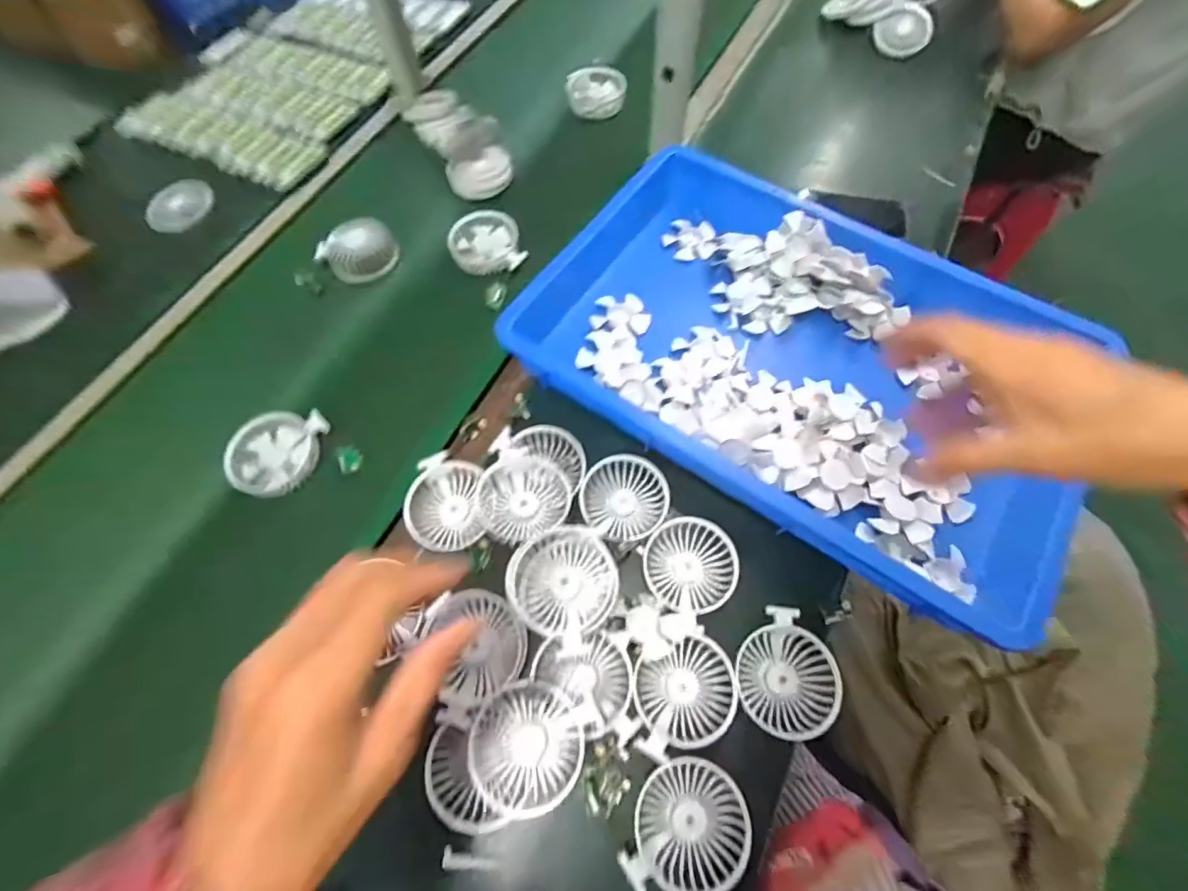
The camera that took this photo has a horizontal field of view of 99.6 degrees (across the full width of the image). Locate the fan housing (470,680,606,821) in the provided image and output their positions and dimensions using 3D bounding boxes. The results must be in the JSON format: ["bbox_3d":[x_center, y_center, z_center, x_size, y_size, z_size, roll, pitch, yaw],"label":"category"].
[{"bbox_3d":[-0.053,0.241,0.411,0.093,0.036,0.094,13,56,-20],"label":"fan housing"}]

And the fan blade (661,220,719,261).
[{"bbox_3d":[0.131,-0.279,0.685,0.072,0.012,0.067,-1,67,2],"label":"fan blade"}]

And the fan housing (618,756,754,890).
[{"bbox_3d":[0.077,0.312,0.412,0.095,0.018,0.090,4,67,4],"label":"fan housing"}]

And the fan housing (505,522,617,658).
[{"bbox_3d":[-0.025,0.126,0.451,0.093,0.031,0.101,-1,67,2],"label":"fan housing"}]

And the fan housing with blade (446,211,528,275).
[{"bbox_3d":[-0.143,-0.272,0.654,0.090,0.058,0.096,-17,67,-5],"label":"fan housing with blade"}]

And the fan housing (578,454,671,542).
[{"bbox_3d":[0.032,0.056,0.532,0.089,0.030,0.087,-1,67,2],"label":"fan housing"}]

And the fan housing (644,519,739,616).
[{"bbox_3d":[0.096,0.121,0.504,0.088,0.027,0.090,-13,67,-3],"label":"fan housing"}]

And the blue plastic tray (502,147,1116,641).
[{"bbox_3d":[0.226,-0.102,0.571,0.560,0.094,0.370,33,72,15],"label":"blue plastic tray"}]

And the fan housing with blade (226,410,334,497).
[{"bbox_3d":[-0.347,0.009,0.555,0.089,0.063,0.091,-1,67,2],"label":"fan housing with blade"}]

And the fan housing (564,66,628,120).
[{"bbox_3d":[0.004,-0.568,0.807,0.093,0.028,0.089,-1,67,2],"label":"fan housing"}]

